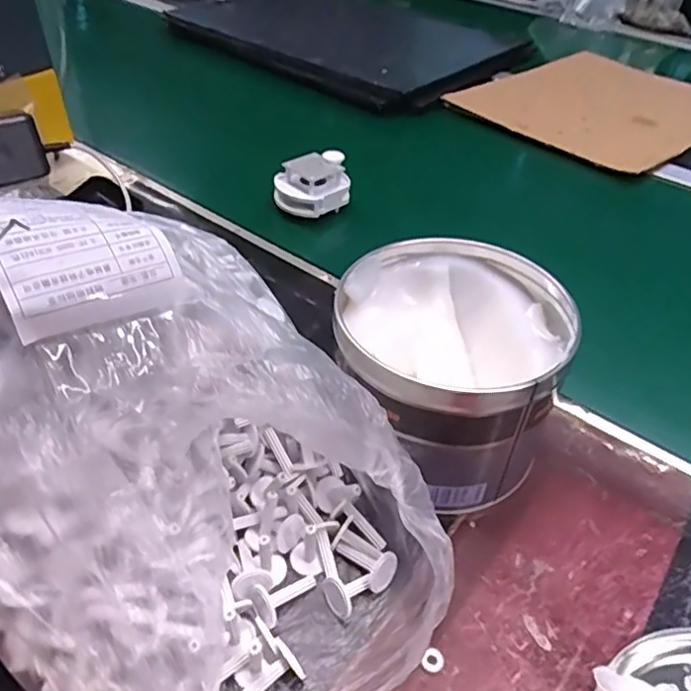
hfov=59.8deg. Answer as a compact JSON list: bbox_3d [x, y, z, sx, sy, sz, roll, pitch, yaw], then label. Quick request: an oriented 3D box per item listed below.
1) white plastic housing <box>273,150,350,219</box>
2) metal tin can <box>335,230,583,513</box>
[{"bbox_3d":[-0.030,-0.153,0.569,0.055,0.041,0.063,33,50,28],"label":"white plastic housing"},{"bbox_3d":[0.057,0.017,0.350,0.122,0.101,0.123,2,43,-1],"label":"metal tin can"}]

